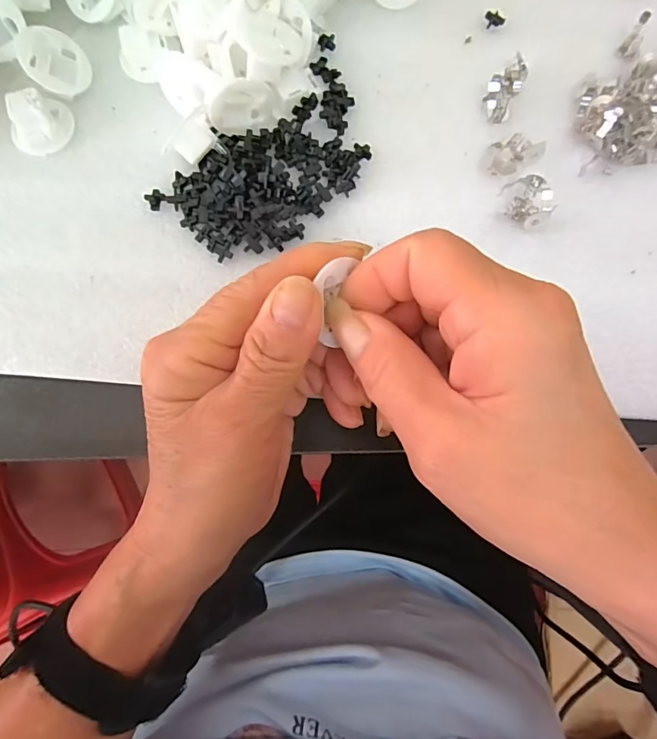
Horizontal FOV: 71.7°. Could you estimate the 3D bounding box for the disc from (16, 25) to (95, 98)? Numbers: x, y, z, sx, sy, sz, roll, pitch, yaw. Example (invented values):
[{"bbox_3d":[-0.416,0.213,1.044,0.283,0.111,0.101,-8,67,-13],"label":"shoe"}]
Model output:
[{"bbox_3d":[-0.140,-0.159,0.234,0.031,0.009,0.030,5,86,-30],"label":"disc"}]

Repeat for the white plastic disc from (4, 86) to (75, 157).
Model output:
[{"bbox_3d":[-0.150,-0.128,0.235,0.032,0.018,0.024,-43,83,-5],"label":"white plastic disc"}]

